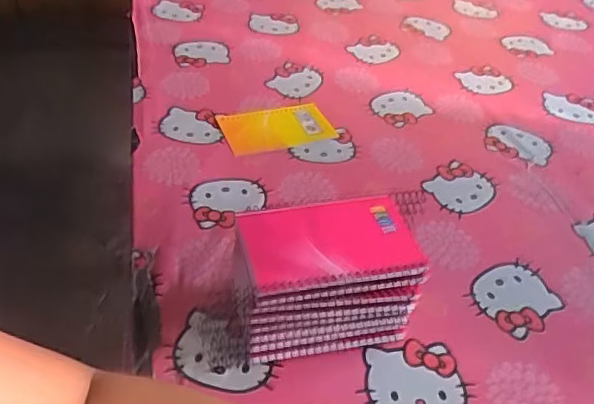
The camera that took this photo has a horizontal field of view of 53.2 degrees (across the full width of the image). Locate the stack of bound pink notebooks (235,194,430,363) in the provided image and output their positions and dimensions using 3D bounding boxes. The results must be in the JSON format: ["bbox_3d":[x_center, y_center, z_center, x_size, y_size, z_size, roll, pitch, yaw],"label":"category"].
[{"bbox_3d":[0.021,0.062,0.482,0.133,0.094,0.088,-4,43,-12],"label":"stack of bound pink notebooks"}]

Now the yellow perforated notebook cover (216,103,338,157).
[{"bbox_3d":[-0.024,-0.090,0.712,0.126,0.005,0.083,-12,45,-21],"label":"yellow perforated notebook cover"}]

